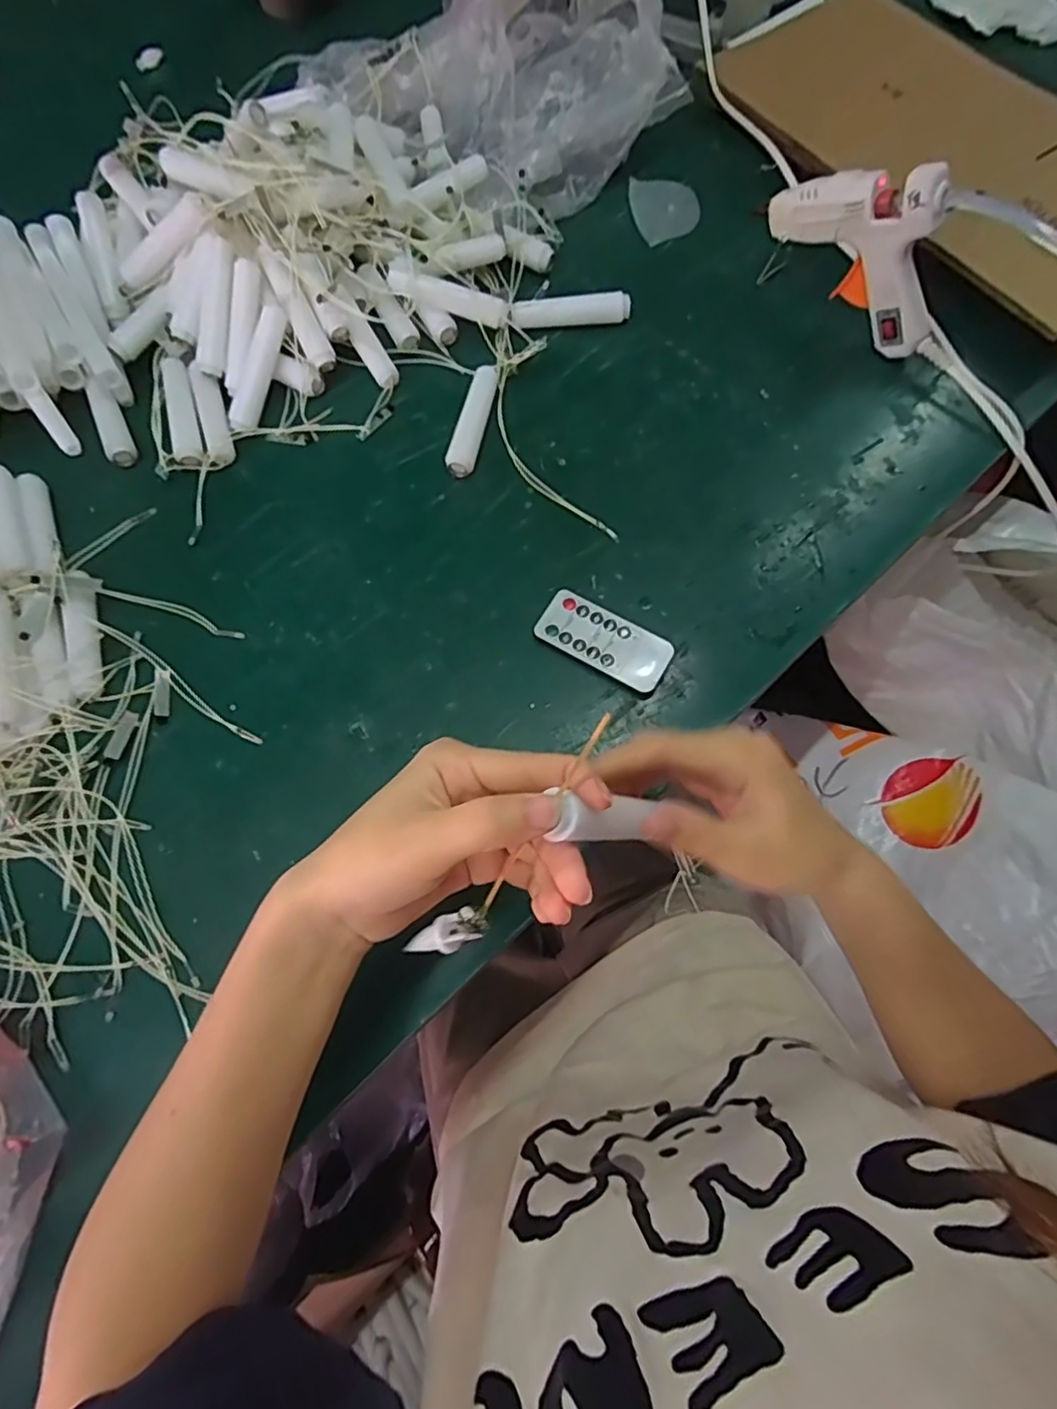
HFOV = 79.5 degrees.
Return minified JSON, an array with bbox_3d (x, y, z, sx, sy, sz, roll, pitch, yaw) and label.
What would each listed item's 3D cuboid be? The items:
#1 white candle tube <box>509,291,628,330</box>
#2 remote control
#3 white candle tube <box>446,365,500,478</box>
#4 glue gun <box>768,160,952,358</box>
[{"bbox_3d":[0.033,-0.300,0.488,0.091,0.023,0.016,-10,70,-2],"label":"white candle tube"},{"bbox_3d":[0.047,-0.039,0.398,0.084,0.008,0.041,28,73,11],"label":"remote control"},{"bbox_3d":[-0.039,-0.205,0.458,0.018,0.013,0.094,11,71,6],"label":"white candle tube"},{"bbox_3d":[0.228,-0.316,0.442,0.139,0.109,0.024,42,76,15],"label":"glue gun"}]

